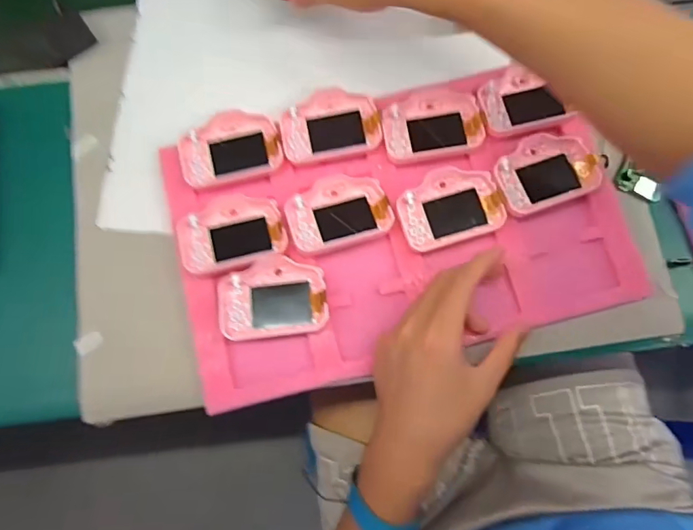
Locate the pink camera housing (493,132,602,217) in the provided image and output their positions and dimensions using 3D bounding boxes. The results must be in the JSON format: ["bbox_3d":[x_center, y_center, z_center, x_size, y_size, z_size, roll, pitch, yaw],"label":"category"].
[{"bbox_3d":[0.166,-0.079,0.413,0.086,0.016,0.059,-20,77,-4],"label":"pink camera housing"}]

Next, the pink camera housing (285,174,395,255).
[{"bbox_3d":[-0.008,-0.047,0.408,0.083,0.016,0.060,-16,76,-4],"label":"pink camera housing"}]

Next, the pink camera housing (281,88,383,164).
[{"bbox_3d":[-0.014,-0.123,0.423,0.083,0.018,0.051,-13,76,-3],"label":"pink camera housing"}]

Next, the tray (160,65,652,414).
[{"bbox_3d":[0.044,-0.036,0.406,0.360,0.024,0.223,-13,76,-3],"label":"tray"}]

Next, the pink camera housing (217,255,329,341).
[{"bbox_3d":[-0.059,0.025,0.390,0.082,0.016,0.062,-7,76,-1],"label":"pink camera housing"}]

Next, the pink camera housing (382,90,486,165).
[{"bbox_3d":[0.073,-0.123,0.423,0.083,0.010,0.058,-13,76,-3],"label":"pink camera housing"}]

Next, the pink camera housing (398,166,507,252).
[{"bbox_3d":[0.085,-0.049,0.406,0.083,0.014,0.059,-17,76,-4],"label":"pink camera housing"}]

